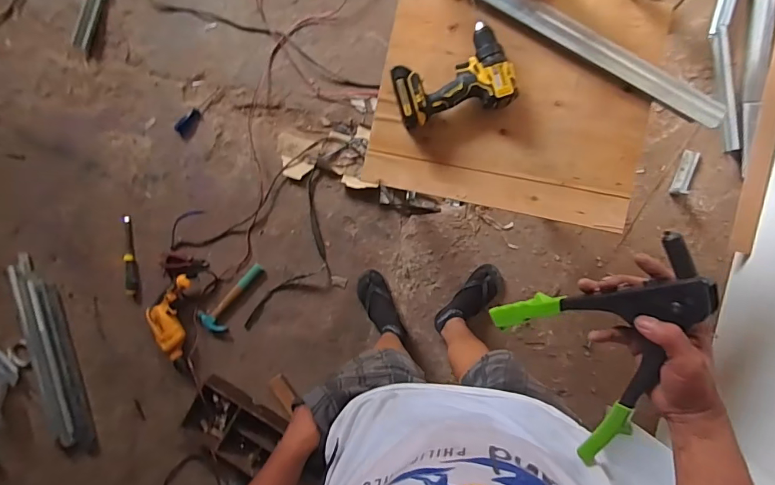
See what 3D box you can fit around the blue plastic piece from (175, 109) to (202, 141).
[{"bbox_3d":[-0.614,-0.369,1.370,0.090,0.019,0.057,-43,90,10],"label":"blue plastic piece"}]

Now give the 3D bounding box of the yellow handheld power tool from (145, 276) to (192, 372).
[{"bbox_3d":[-0.694,0.264,1.402,0.137,0.056,0.336,5,98,6],"label":"yellow handheld power tool"}]

